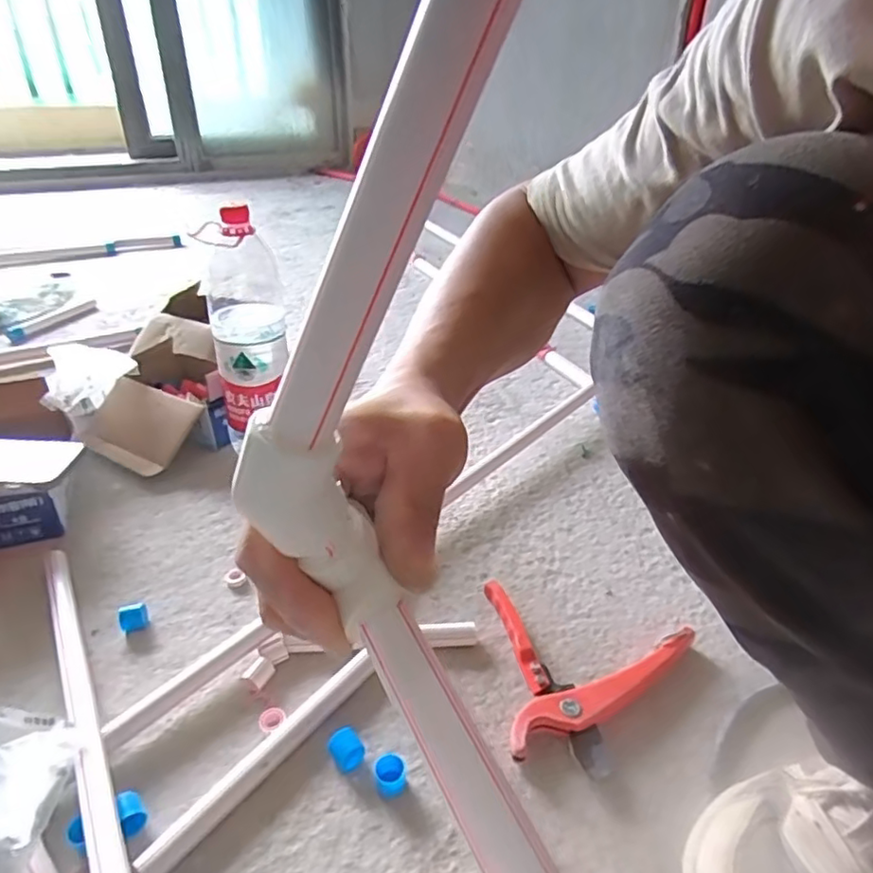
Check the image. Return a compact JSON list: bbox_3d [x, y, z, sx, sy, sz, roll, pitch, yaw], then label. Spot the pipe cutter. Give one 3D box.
[{"bbox_3d":[0.121,0.212,0.540,0.190,0.025,0.172,11,34,15],"label":"pipe cutter"}]

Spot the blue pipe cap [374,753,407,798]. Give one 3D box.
[{"bbox_3d":[-0.035,0.256,0.465,0.023,0.016,0.027,-3,33,-6],"label":"blue pipe cap"}]

